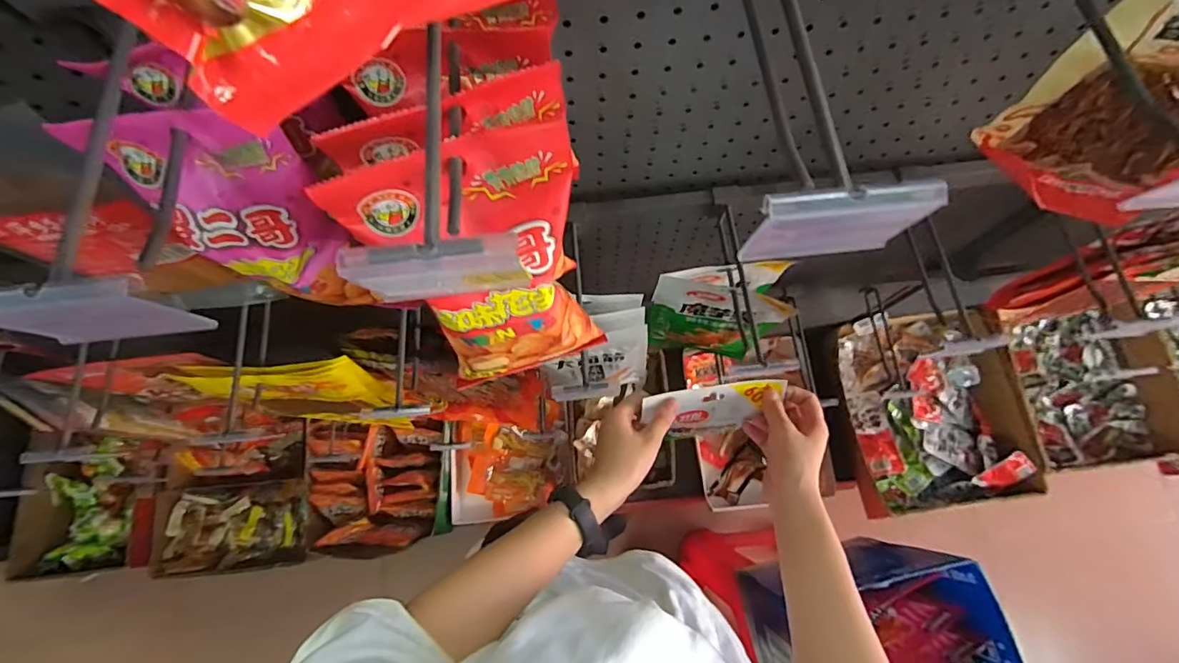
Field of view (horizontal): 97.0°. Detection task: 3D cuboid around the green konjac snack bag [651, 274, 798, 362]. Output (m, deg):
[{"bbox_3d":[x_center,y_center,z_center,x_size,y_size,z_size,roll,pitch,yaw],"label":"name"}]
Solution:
[{"bbox_3d":[0.145,-0.013,0.638,0.146,0.179,0.030,10,74,2],"label":"green konjac snack bag"}]

